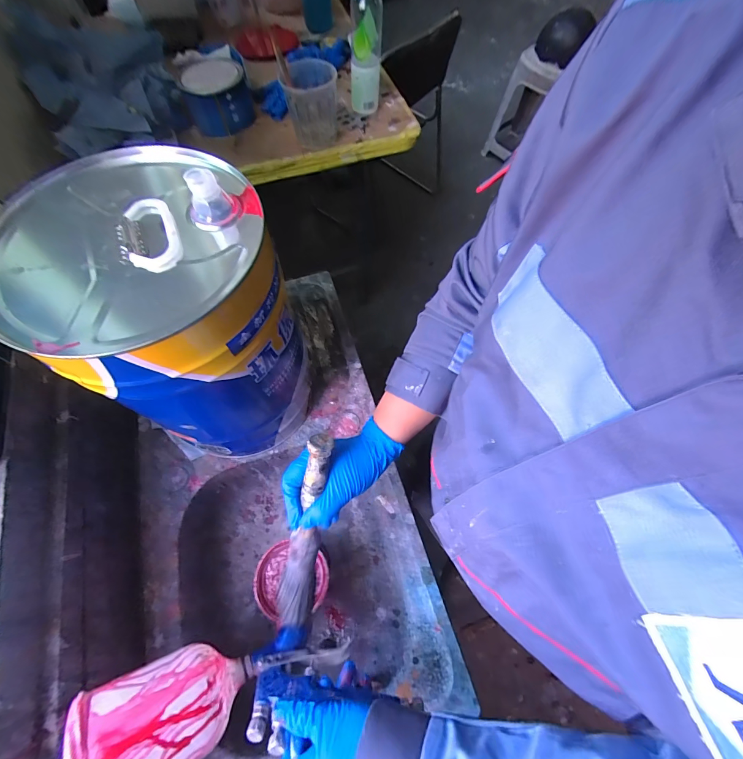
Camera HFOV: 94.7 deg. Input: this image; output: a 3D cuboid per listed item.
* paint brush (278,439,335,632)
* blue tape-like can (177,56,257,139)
[{"bbox_3d":[-0.073,0.170,0.374,0.038,0.029,0.236,14,109,8],"label":"paint brush"},{"bbox_3d":[-0.353,-0.652,0.799,0.144,0.101,0.141,-13,67,-4],"label":"blue tape-like can"}]

